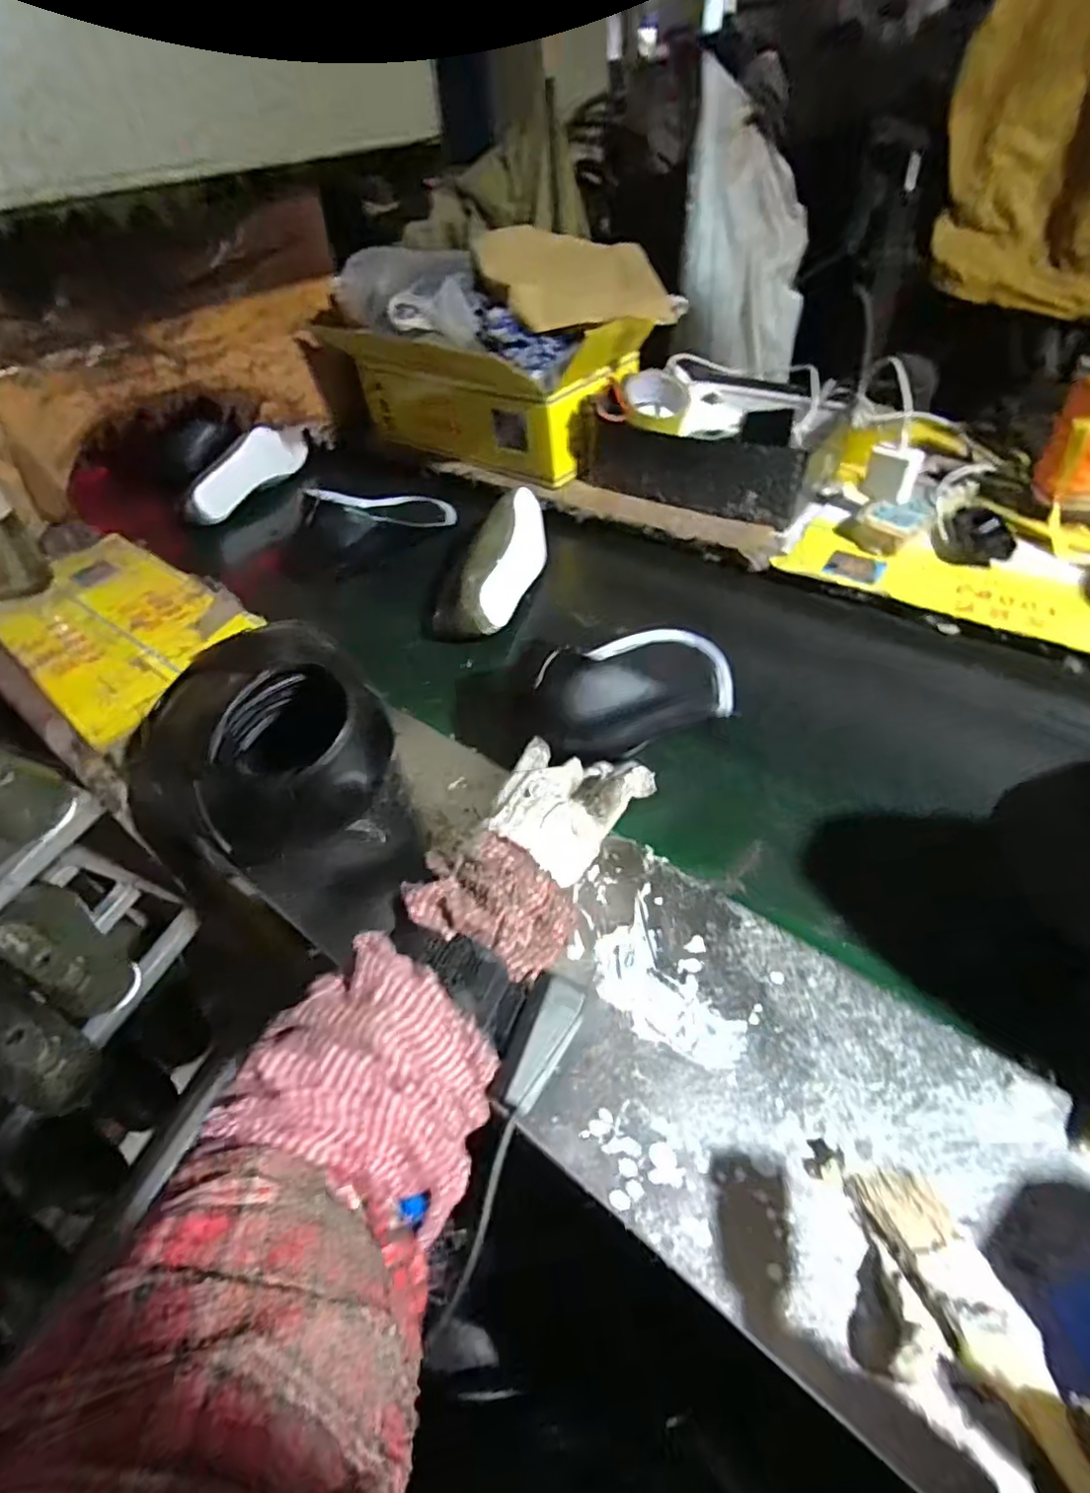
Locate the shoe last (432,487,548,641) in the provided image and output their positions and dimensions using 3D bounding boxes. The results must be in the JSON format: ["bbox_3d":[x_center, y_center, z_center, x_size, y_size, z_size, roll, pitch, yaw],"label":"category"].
[{"bbox_3d":[-0.061,-0.244,0.800,0.090,0.072,0.259,12,50,16],"label":"shoe last"}]

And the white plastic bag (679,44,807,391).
[{"bbox_3d":[0.471,-1.142,1.414,0.369,0.570,0.095,-30,40,-23],"label":"white plastic bag"}]

